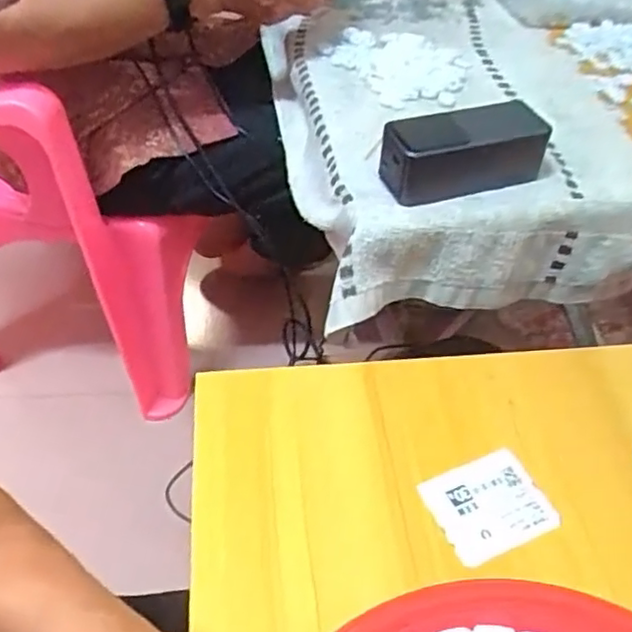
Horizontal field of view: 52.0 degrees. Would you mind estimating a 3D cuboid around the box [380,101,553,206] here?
[{"bbox_3d":[0.115,-0.132,0.520,0.126,0.054,0.050,-8,45,-10],"label":"box"}]

